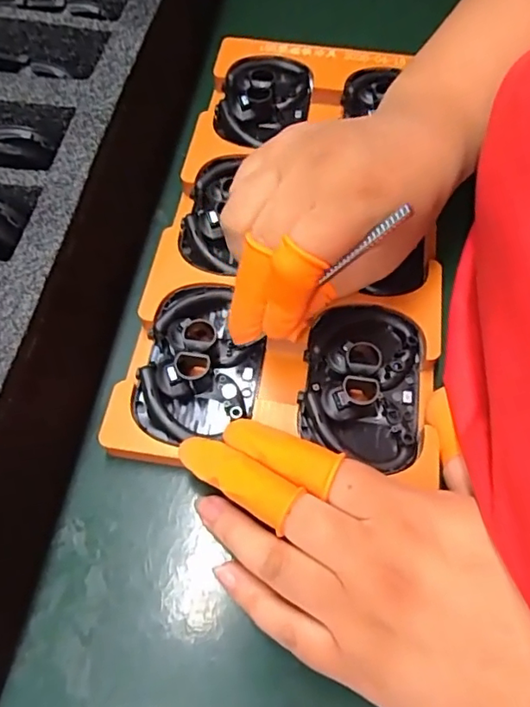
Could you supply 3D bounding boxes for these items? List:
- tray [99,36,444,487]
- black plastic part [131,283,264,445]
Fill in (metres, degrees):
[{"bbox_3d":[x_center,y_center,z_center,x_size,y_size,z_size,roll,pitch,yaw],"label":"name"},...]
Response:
[{"bbox_3d":[0.022,-0.081,0.323,0.151,0.023,0.299,7,60,4],"label":"tray"},{"bbox_3d":[-0.032,0.002,0.277,0.057,0.021,0.086,6,60,4],"label":"black plastic part"}]

